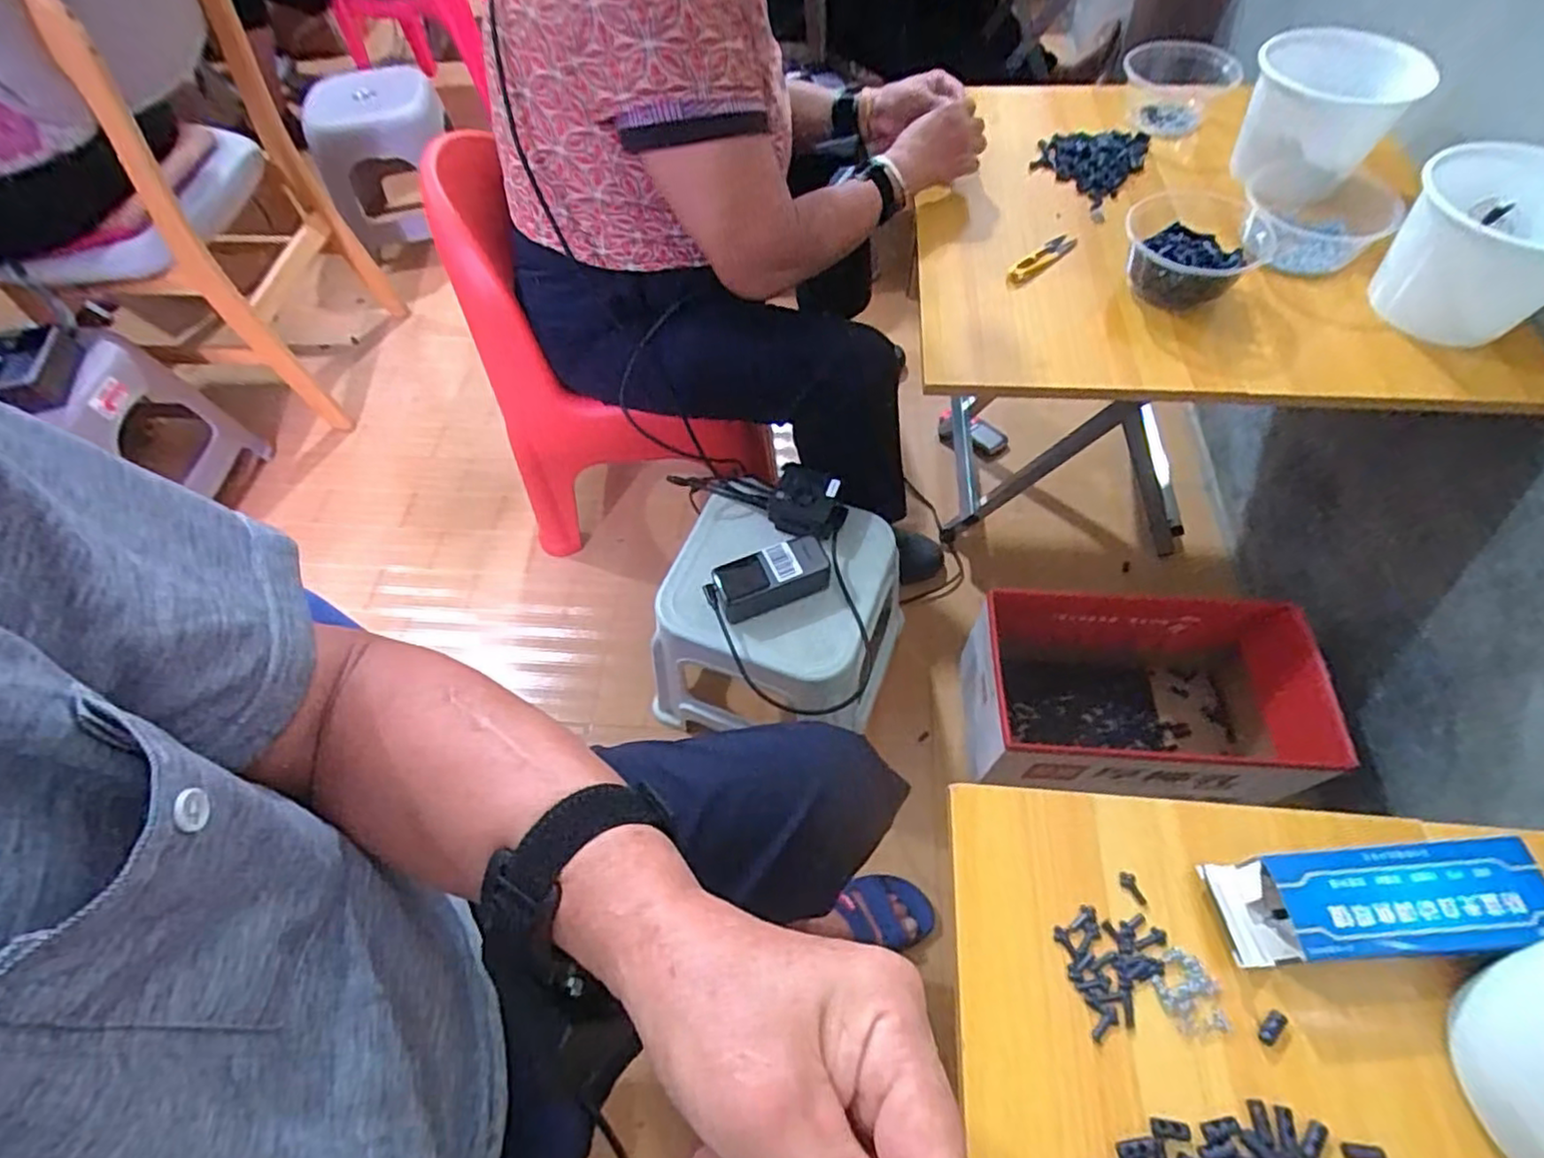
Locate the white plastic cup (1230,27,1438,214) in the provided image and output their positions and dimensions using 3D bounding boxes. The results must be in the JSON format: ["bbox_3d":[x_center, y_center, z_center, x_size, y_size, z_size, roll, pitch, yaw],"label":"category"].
[{"bbox_3d":[0.572,-0.476,0.742,0.152,0.130,0.149,-1,59,2],"label":"white plastic cup"}]

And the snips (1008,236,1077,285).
[{"bbox_3d":[0.300,-0.358,0.777,0.098,0.008,0.026,-36,64,-18],"label":"snips"}]

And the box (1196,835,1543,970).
[{"bbox_3d":[0.351,0.186,0.403,0.174,0.031,0.057,-4,59,0],"label":"box"}]

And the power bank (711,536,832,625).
[{"bbox_3d":[0.000,-0.003,0.816,0.132,0.042,0.060,-21,60,-10],"label":"power bank"}]

